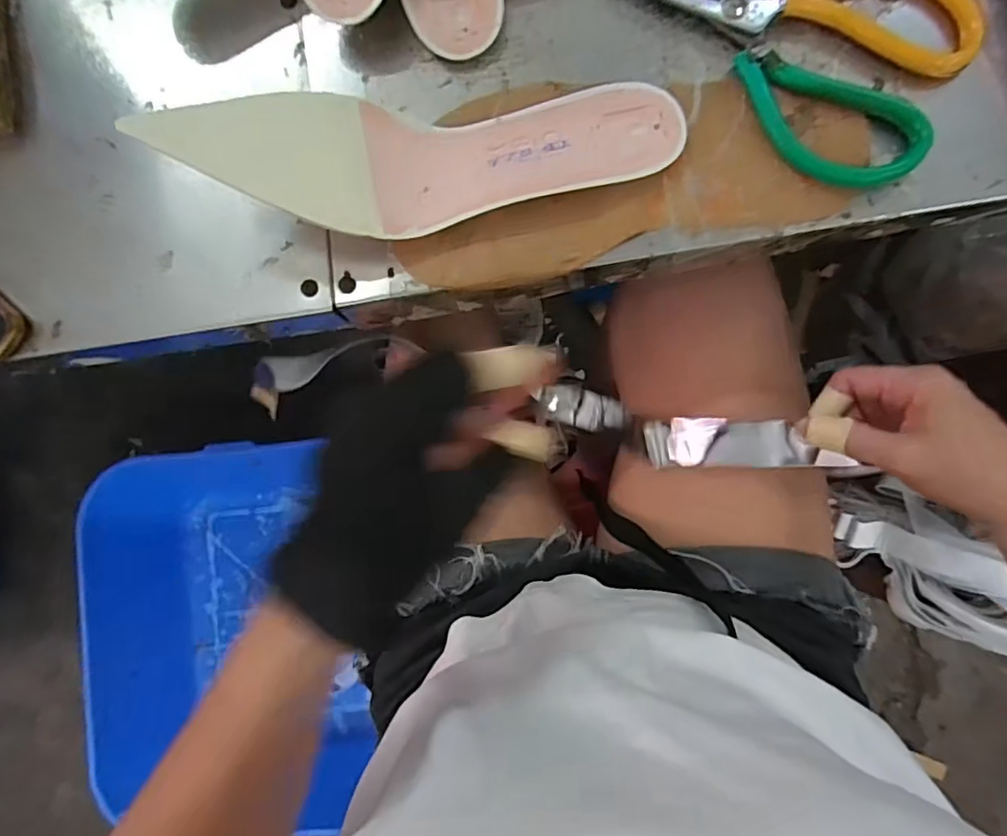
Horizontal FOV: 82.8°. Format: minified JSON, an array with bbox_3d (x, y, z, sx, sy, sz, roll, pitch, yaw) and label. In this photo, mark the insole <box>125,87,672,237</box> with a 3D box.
[{"bbox_3d":[-0.042,-0.138,0.298,0.271,0.041,0.077,-1,88,5],"label":"insole"}]

